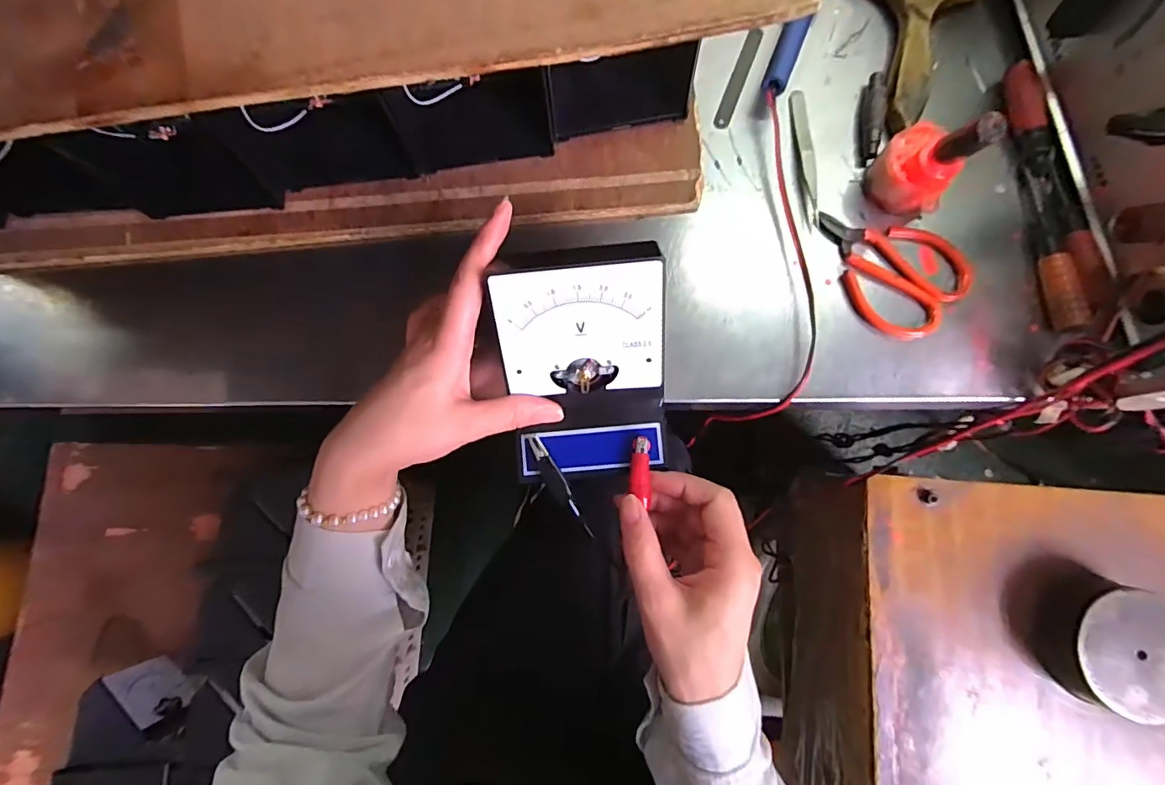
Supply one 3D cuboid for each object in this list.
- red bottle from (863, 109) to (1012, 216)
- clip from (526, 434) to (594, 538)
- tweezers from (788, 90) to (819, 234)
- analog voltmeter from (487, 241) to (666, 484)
[{"bbox_3d":[0.225,-0.155,0.319,0.049,0.085,0.050,38,83,8],"label":"red bottle"},{"bbox_3d":[-0.015,0.056,0.302,0.012,0.004,0.069,-33,80,-5],"label":"clip"},{"bbox_3d":[0.161,-0.172,0.364,0.013,0.009,0.112,-1,79,1],"label":"tweezers"},{"bbox_3d":[0.002,-0.011,0.288,0.092,0.078,0.111,-4,79,1],"label":"analog voltmeter"}]

